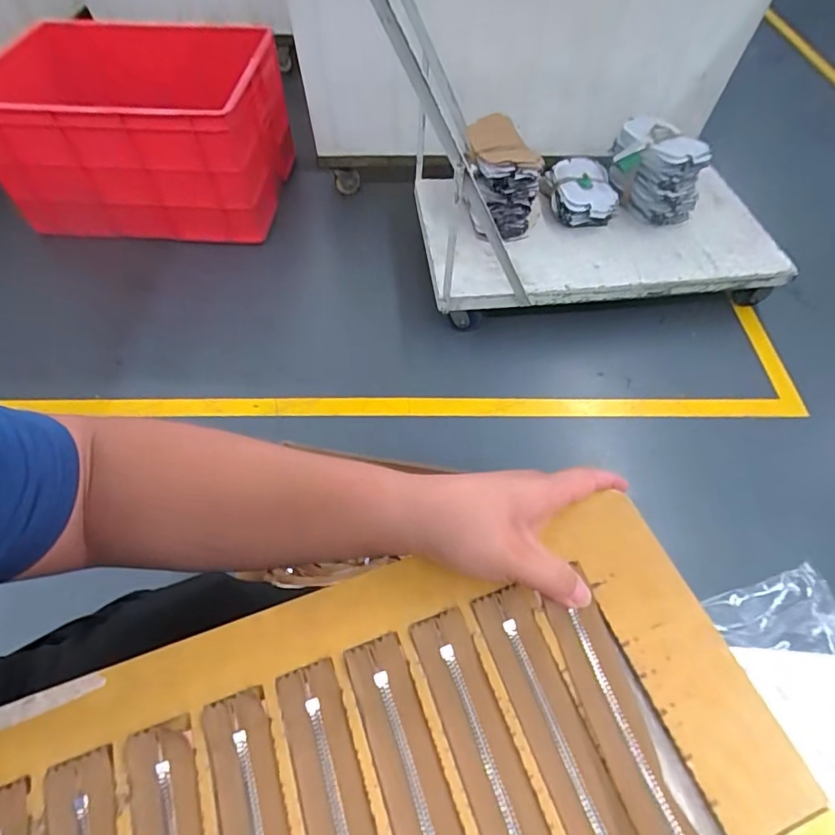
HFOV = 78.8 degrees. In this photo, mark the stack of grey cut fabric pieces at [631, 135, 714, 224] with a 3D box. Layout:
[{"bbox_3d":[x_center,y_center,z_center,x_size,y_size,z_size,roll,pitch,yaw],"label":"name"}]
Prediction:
[{"bbox_3d":[0.754,-0.706,1.532,0.171,0.226,0.148,2,53,1],"label":"stack of grey cut fabric pieces"}]

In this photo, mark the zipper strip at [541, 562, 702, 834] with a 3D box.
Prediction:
[{"bbox_3d":[0.118,0.181,0.272,0.034,0.010,0.170,-10,53,-15],"label":"zipper strip"}]

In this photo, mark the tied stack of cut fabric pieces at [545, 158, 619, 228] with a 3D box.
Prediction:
[{"bbox_3d":[0.521,-0.717,1.627,0.207,0.104,0.260,1,53,1],"label":"tied stack of cut fabric pieces"}]

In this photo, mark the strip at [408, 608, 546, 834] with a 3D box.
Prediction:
[{"bbox_3d":[0.048,0.213,0.256,0.034,0.007,0.222,-16,57,-13],"label":"strip"}]

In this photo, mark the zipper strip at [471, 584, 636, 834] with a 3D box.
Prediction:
[{"bbox_3d":[0.088,0.200,0.263,0.033,0.004,0.221,-17,57,-11],"label":"zipper strip"}]

